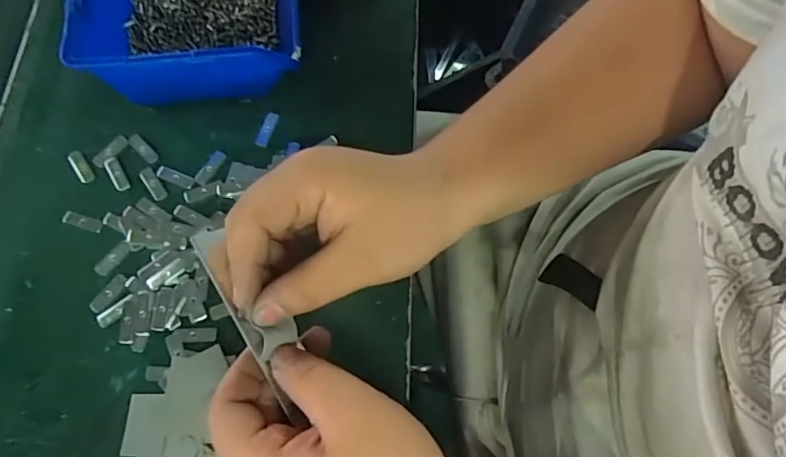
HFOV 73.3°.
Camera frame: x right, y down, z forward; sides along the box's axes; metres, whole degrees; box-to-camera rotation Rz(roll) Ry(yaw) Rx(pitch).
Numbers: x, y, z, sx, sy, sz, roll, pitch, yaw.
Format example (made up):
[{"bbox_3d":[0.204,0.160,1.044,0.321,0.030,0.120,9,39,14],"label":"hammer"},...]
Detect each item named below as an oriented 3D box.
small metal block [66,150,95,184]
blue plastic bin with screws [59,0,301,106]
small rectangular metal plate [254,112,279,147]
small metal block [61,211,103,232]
[{"bbox_3d":[-0.202,-0.041,0.341,0.009,0.004,0.027,-34,73,-9],"label":"small metal block"},{"bbox_3d":[-0.127,-0.144,0.343,0.130,0.059,0.123,-7,71,0],"label":"blue plastic bin with screws"},{"bbox_3d":[-0.083,-0.066,0.349,0.008,0.004,0.024,17,73,8],"label":"small rectangular metal plate"},{"bbox_3d":[-0.193,-0.005,0.328,0.026,0.004,0.008,17,73,8],"label":"small metal block"}]

